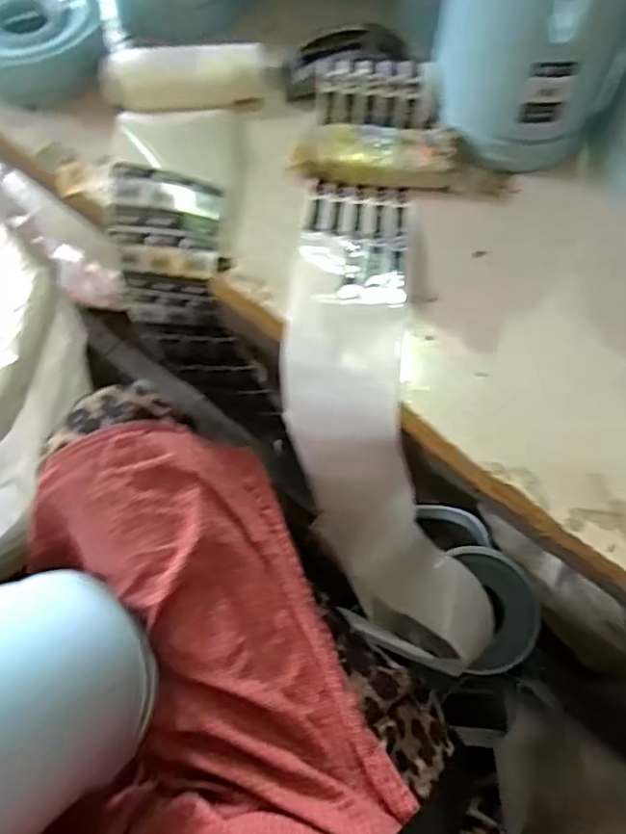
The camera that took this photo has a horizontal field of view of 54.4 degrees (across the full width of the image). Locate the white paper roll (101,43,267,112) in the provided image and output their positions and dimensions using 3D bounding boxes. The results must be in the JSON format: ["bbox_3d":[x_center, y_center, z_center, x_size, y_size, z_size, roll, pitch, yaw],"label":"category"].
[{"bbox_3d":[-0.123,-0.325,0.587,0.155,0.035,0.046,-5,67,-2],"label":"white paper roll"}]

